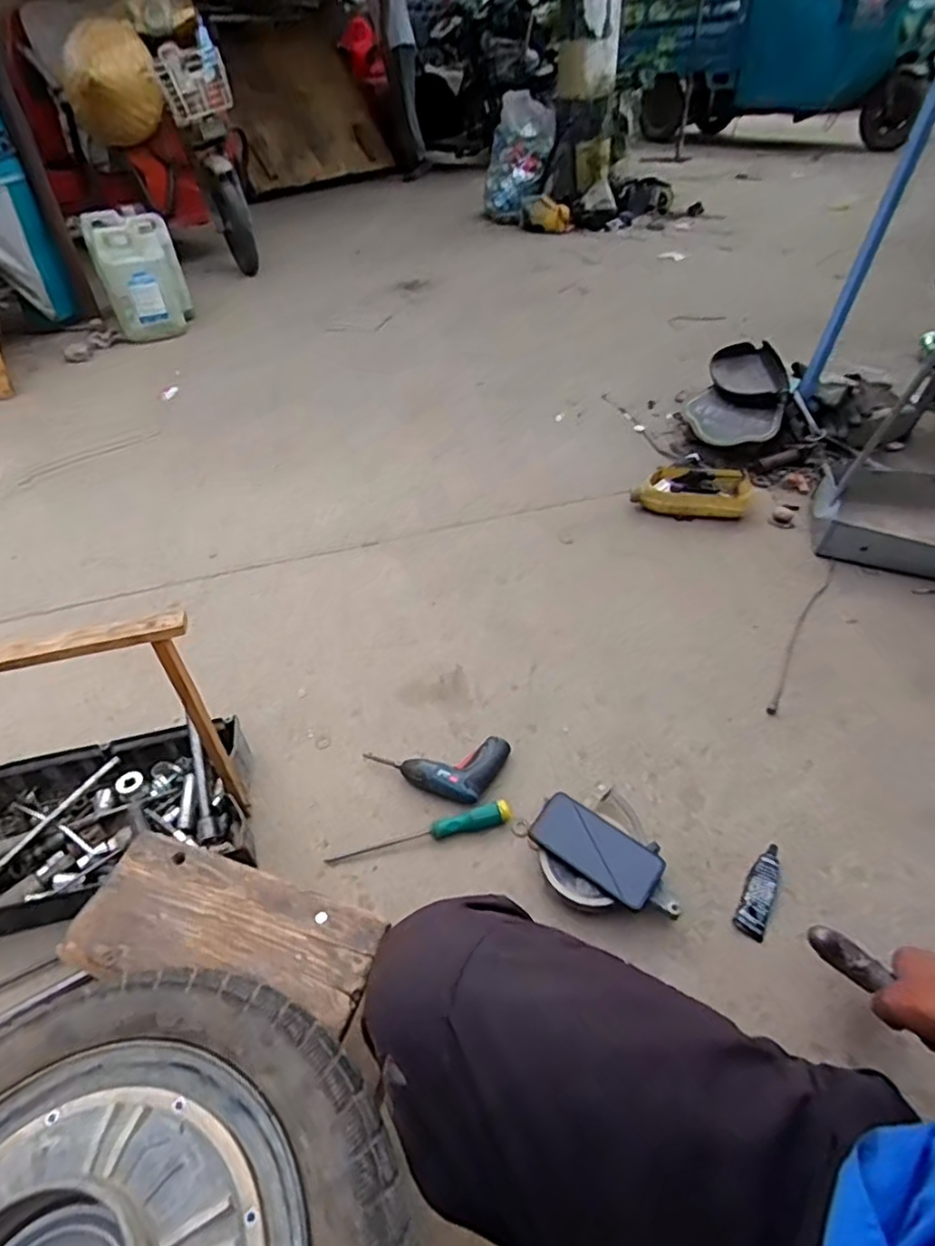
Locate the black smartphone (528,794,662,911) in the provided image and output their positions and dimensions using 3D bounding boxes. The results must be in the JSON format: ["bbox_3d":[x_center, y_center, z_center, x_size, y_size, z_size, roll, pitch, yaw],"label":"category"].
[{"bbox_3d":[0.166,0.290,0.814,0.165,0.013,0.078,27,62,30],"label":"black smartphone"}]

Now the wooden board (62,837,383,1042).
[{"bbox_3d":[-0.206,0.264,0.543,0.259,0.019,0.109,9,45,13],"label":"wooden board"}]

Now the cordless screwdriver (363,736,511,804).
[{"bbox_3d":[-0.047,0.221,0.942,0.221,0.040,0.106,-2,45,1],"label":"cordless screwdriver"}]

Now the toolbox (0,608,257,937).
[{"bbox_3d":[-0.494,0.168,0.774,0.388,0.392,0.228,-15,46,-12],"label":"toolbox"}]

